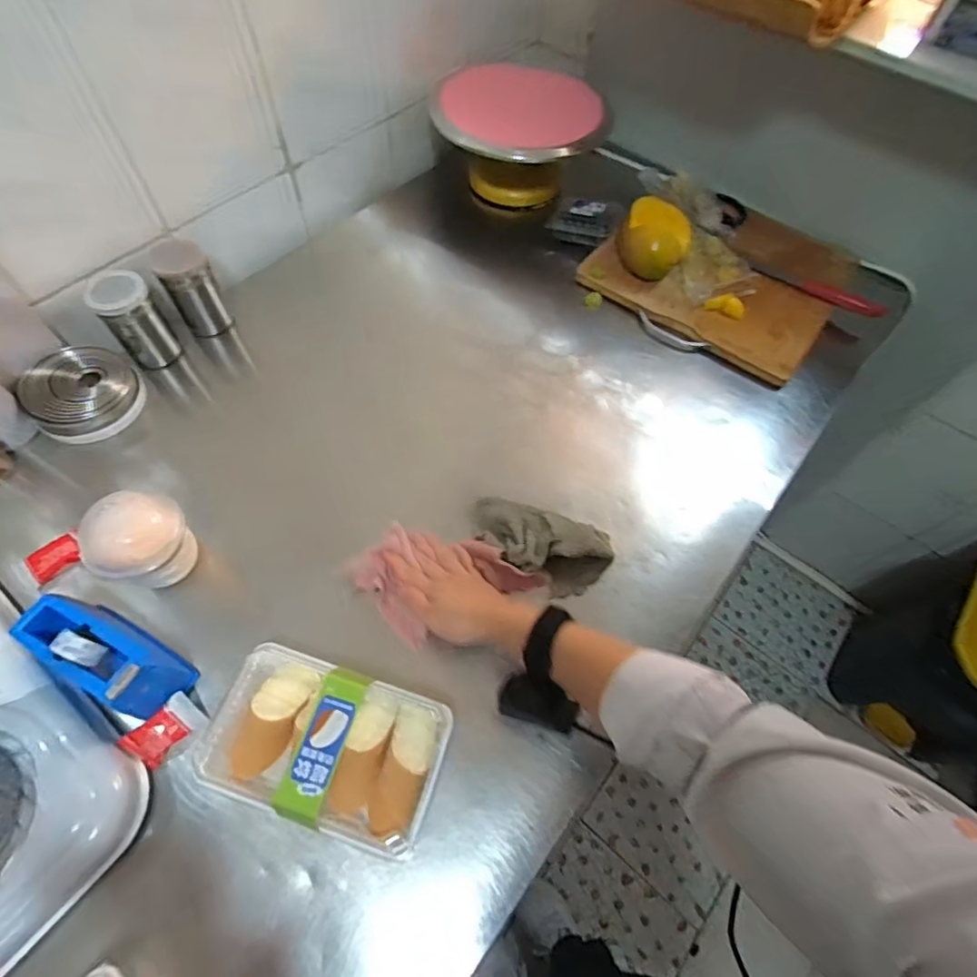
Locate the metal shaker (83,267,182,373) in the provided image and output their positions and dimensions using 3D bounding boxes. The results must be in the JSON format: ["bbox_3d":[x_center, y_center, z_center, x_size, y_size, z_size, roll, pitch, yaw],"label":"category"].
[{"bbox_3d":[-0.454,-0.216,0.676,0.067,0.117,0.056,-32,67,-19],"label":"metal shaker"}]

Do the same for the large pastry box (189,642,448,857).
[{"bbox_3d":[-0.150,0.231,0.479,0.210,0.066,0.125,17,61,6],"label":"large pastry box"}]

